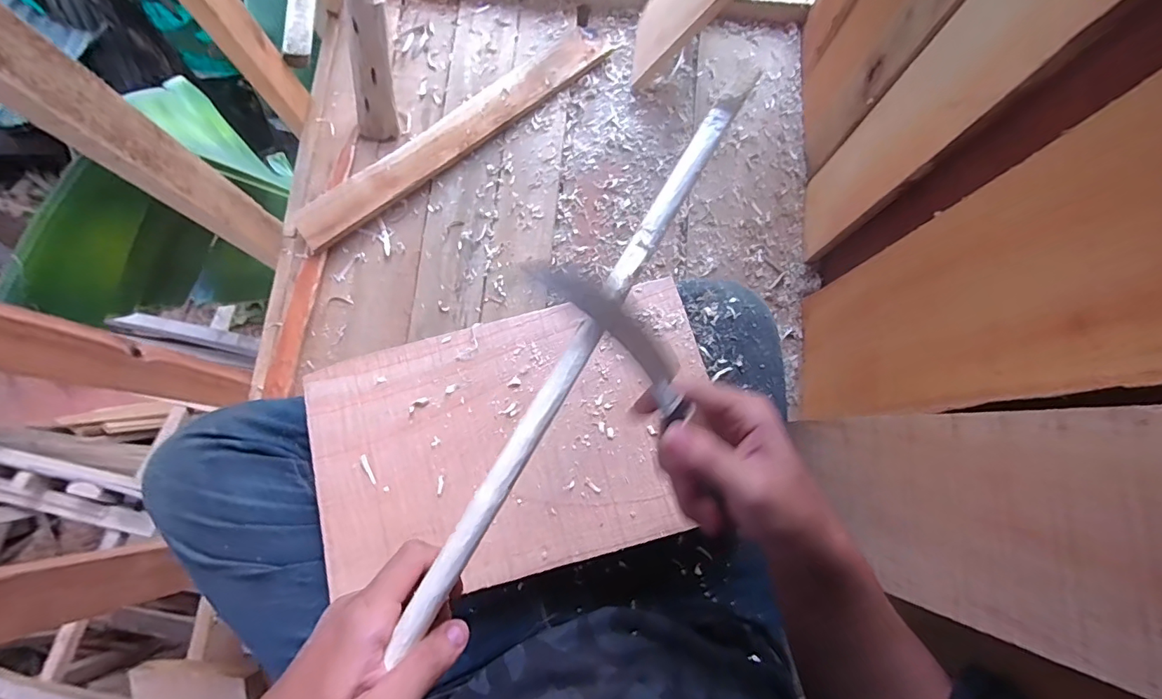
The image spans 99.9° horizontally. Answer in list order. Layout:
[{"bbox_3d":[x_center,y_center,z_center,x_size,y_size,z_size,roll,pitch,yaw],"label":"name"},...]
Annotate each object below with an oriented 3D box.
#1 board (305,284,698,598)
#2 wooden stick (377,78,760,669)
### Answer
[{"bbox_3d":[-0.051,0.072,0.396,0.320,0.009,0.198,-15,78,-2],"label":"board"},{"bbox_3d":[-0.002,0.002,0.247,0.016,0.007,0.324,31,86,7],"label":"wooden stick"}]

